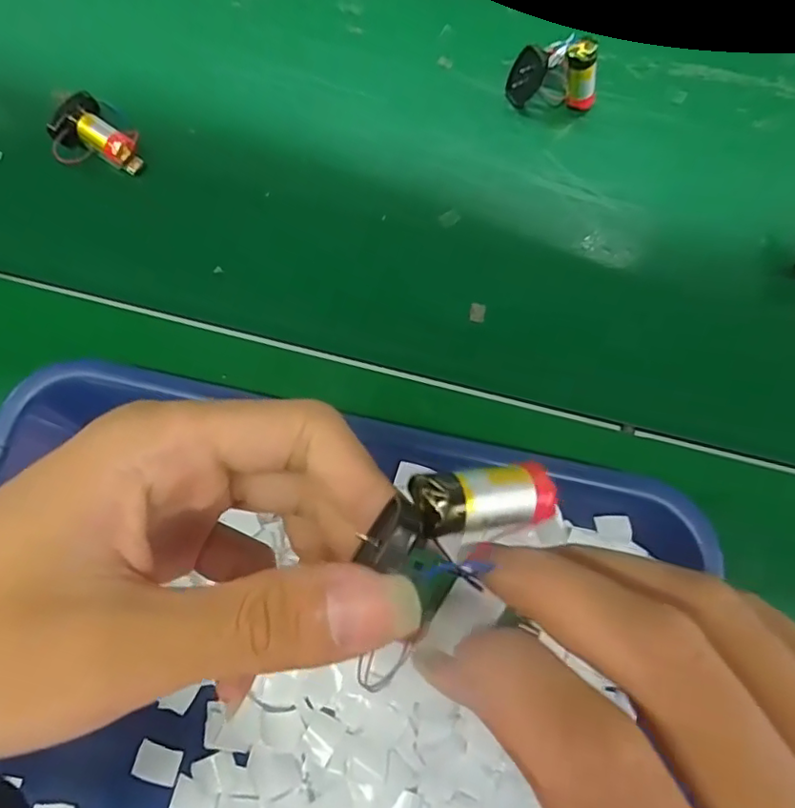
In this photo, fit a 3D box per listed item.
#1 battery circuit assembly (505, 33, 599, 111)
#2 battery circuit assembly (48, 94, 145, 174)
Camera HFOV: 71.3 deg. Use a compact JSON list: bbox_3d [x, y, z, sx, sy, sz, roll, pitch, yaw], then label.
[{"bbox_3d":[0.092,-0.196,0.320,0.050,0.042,0.029,7,79,2],"label":"battery circuit assembly"},{"bbox_3d":[-0.176,-0.151,0.321,0.045,0.020,0.039,38,82,7],"label":"battery circuit assembly"}]

